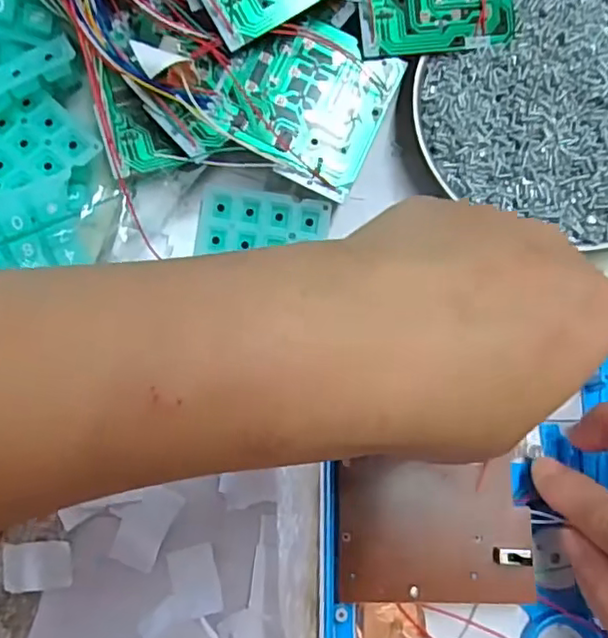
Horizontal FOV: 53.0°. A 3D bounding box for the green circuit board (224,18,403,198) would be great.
[{"bbox_3d":[0.001,-0.098,0.273,0.068,0.010,0.070,24,82,4],"label":"green circuit board"}]

